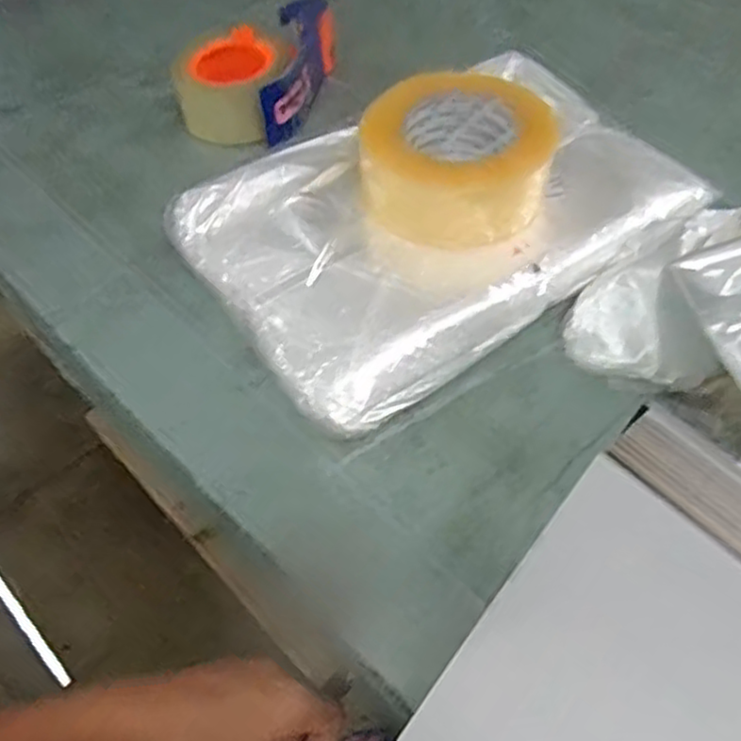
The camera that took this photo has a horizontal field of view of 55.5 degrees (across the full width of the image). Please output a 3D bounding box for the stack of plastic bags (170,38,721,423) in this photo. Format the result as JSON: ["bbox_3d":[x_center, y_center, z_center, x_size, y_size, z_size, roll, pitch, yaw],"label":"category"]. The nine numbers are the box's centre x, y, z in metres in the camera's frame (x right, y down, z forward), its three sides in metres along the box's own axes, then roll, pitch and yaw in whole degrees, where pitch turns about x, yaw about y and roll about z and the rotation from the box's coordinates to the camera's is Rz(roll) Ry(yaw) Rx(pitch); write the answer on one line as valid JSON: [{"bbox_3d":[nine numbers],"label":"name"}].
[{"bbox_3d":[0.052,-0.113,0.506,0.337,0.055,0.223,-31,58,-18],"label":"stack of plastic bags"}]

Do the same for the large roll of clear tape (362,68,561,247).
[{"bbox_3d":[0.059,-0.144,0.488,0.131,0.072,0.104,1,55,3],"label":"large roll of clear tape"}]

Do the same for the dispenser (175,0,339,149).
[{"bbox_3d":[-0.100,-0.268,0.624,0.100,0.058,0.163,10,55,11],"label":"dispenser"}]

